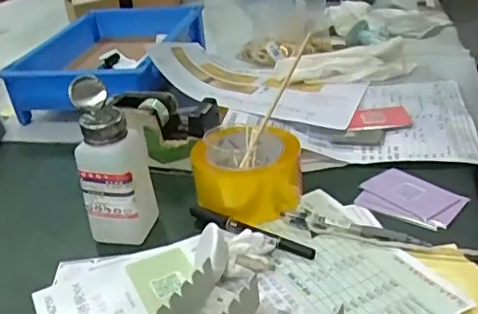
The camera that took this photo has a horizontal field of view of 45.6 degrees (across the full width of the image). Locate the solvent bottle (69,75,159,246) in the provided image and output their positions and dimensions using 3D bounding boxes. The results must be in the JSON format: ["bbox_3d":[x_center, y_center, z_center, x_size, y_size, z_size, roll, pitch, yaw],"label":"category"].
[{"bbox_3d":[-0.118,0.007,0.530,0.062,0.147,0.062,-11,30,-9],"label":"solvent bottle"}]

